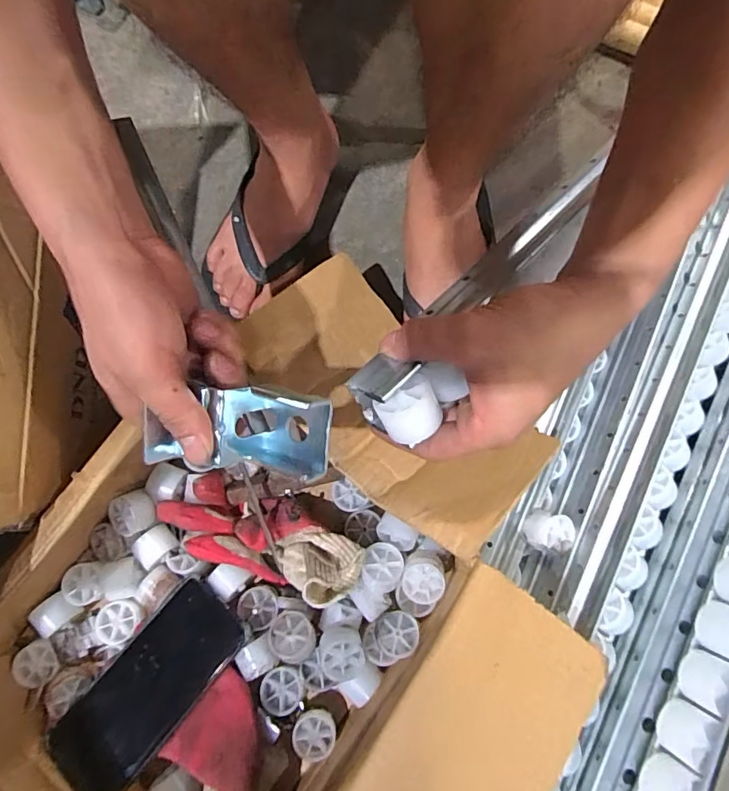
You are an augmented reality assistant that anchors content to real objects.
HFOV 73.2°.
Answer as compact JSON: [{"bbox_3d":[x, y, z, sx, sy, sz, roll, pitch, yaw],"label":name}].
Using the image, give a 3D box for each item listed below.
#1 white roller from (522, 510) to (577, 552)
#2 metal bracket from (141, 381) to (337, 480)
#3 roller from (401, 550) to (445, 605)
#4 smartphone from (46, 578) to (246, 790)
[{"bbox_3d":[0.153,0.114,0.409,0.040,0.032,0.030,14,79,4],"label":"white roller"},{"bbox_3d":[-0.069,0.019,0.279,0.097,0.032,0.049,5,78,2],"label":"metal bracket"},{"bbox_3d":[0.048,0.150,0.405,0.033,0.021,0.039,-2,78,1],"label":"roller"},{"bbox_3d":[-0.176,0.239,0.397,0.076,0.016,0.170,40,81,9],"label":"smartphone"}]

